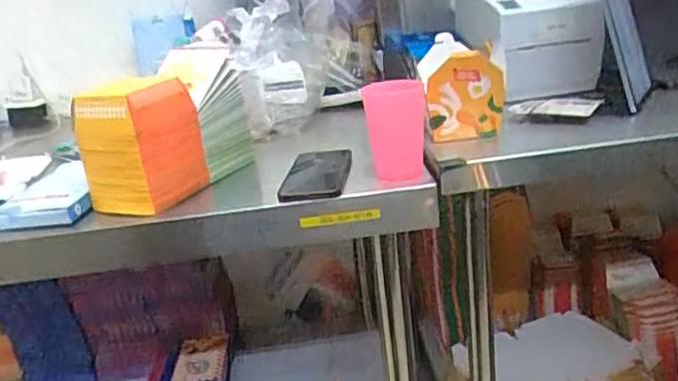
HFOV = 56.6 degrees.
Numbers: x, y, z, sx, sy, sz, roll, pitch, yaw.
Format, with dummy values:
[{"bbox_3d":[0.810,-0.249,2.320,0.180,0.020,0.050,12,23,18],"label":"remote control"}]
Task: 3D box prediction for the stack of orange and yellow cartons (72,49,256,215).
[{"bbox_3d":[-0.235,-0.088,0.859,0.123,0.168,0.239,5,23,33],"label":"stack of orange and yellow cartons"}]

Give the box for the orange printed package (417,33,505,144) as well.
[{"bbox_3d":[0.165,-0.126,0.827,0.090,0.115,0.031,-7,30,2],"label":"orange printed package"}]

